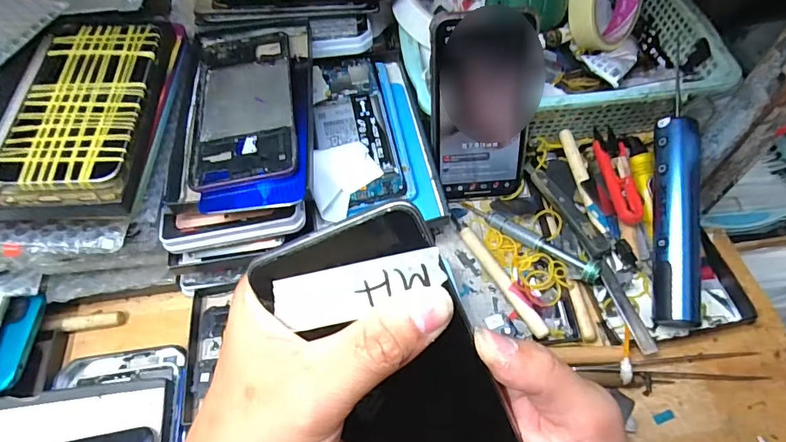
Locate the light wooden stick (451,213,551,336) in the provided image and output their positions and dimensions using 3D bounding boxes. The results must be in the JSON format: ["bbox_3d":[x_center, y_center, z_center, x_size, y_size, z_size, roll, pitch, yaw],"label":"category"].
[{"bbox_3d":[0.080,0.039,0.351,0.011,0.008,0.119,-26,60,-13],"label":"light wooden stick"}]

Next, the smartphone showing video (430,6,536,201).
[{"bbox_3d":[0.069,-0.082,0.349,0.074,0.149,0.006,-5,34,1],"label":"smartphone showing video"}]

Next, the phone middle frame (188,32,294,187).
[{"bbox_3d":[-0.111,-0.089,0.337,0.073,0.007,0.151,-10,58,-4],"label":"phone middle frame"}]

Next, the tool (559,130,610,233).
[{"bbox_3d":[0.160,-0.036,0.380,0.011,0.010,0.103,-7,58,-2],"label":"tool"}]

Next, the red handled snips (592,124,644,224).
[{"bbox_3d":[0.185,-0.041,0.373,0.025,0.009,0.100,1,58,4],"label":"red handled snips"}]

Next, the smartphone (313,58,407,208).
[{"bbox_3d":[-0.034,-0.081,0.381,0.063,0.008,0.149,-10,62,-8],"label":"smartphone"}]

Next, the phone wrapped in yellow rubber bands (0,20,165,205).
[{"bbox_3d":[-0.203,-0.080,0.298,0.076,0.017,0.156,-6,58,-1],"label":"phone wrapped in yellow rubber bands"}]

